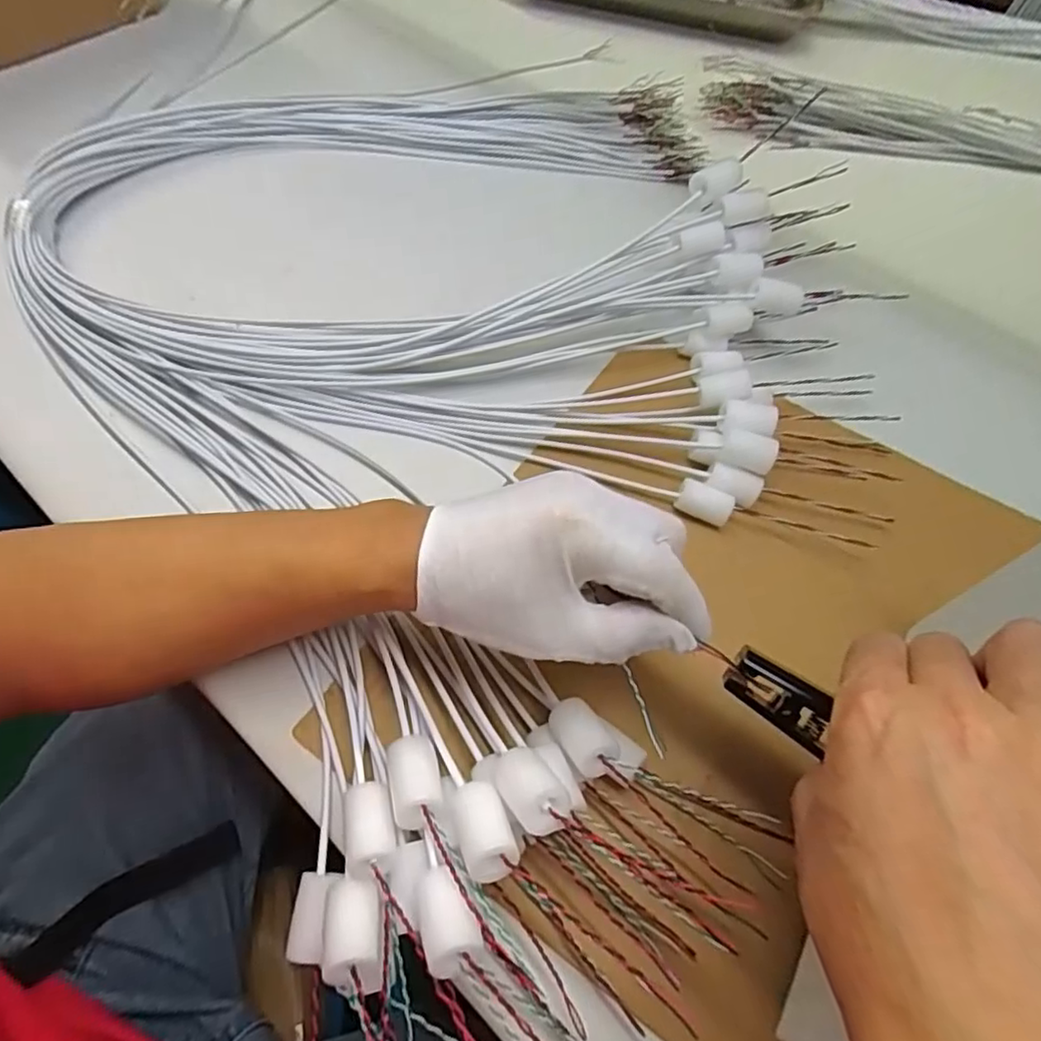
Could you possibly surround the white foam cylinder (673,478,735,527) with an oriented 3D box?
[{"bbox_3d":[0.116,-0.012,0.398,0.034,0.016,0.019,27,62,13],"label":"white foam cylinder"}]

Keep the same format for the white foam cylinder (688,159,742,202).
[{"bbox_3d":[0.140,-0.243,0.449,0.037,0.018,0.017,-23,63,-15],"label":"white foam cylinder"}]

